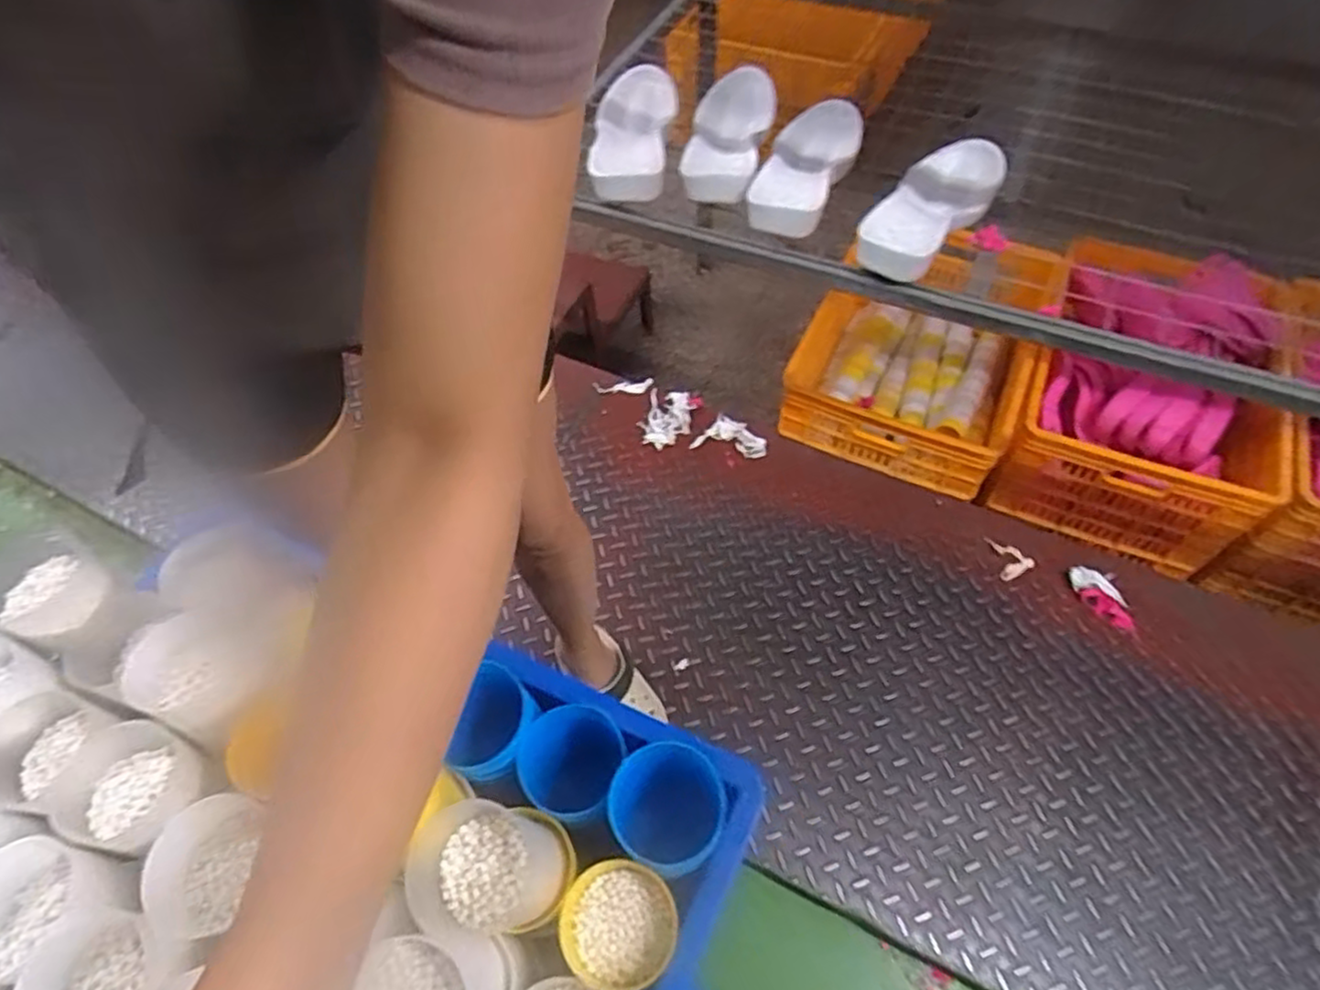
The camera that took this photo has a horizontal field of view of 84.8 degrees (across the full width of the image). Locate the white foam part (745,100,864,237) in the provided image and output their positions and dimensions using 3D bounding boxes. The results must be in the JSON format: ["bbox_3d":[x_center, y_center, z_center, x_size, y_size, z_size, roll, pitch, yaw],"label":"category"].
[{"bbox_3d":[0.221,-0.498,1.102,0.126,0.072,0.256,19,59,15],"label":"white foam part"}]

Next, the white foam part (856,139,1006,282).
[{"bbox_3d":[0.391,-0.418,1.044,0.275,0.058,0.132,-45,64,-11],"label":"white foam part"}]

